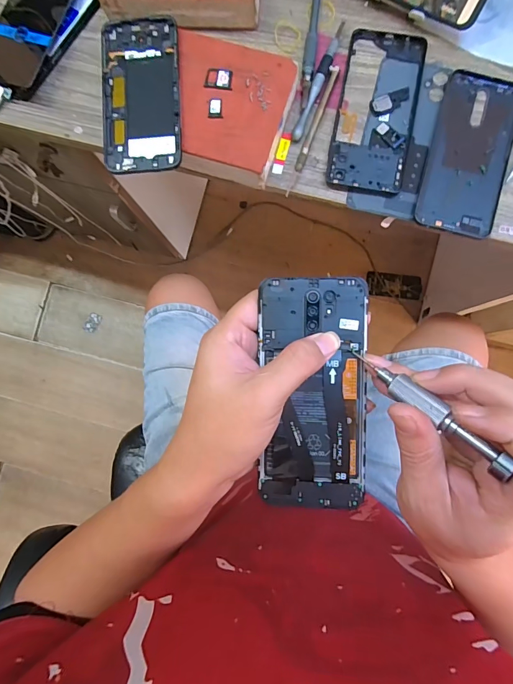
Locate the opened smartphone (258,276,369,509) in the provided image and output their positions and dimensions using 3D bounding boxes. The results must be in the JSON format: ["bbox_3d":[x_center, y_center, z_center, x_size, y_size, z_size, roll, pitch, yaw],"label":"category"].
[{"bbox_3d":[0.039,0.036,0.259,0.070,0.006,0.156,-1,93,3],"label":"opened smartphone"}]

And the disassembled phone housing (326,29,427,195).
[{"bbox_3d":[0.122,-0.236,0.384,0.078,0.006,0.170,11,87,4],"label":"disassembled phone housing"}]

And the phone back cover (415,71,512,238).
[{"bbox_3d":[0.212,-0.188,0.376,0.075,0.007,0.162,15,88,4],"label":"phone back cover"}]

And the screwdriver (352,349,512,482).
[{"bbox_3d":[0.094,0.035,0.217,0.011,0.009,0.107,-45,52,0],"label":"screwdriver"}]

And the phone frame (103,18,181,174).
[{"bbox_3d":[-0.110,-0.237,0.362,0.073,0.008,0.151,-3,86,3],"label":"phone frame"}]

